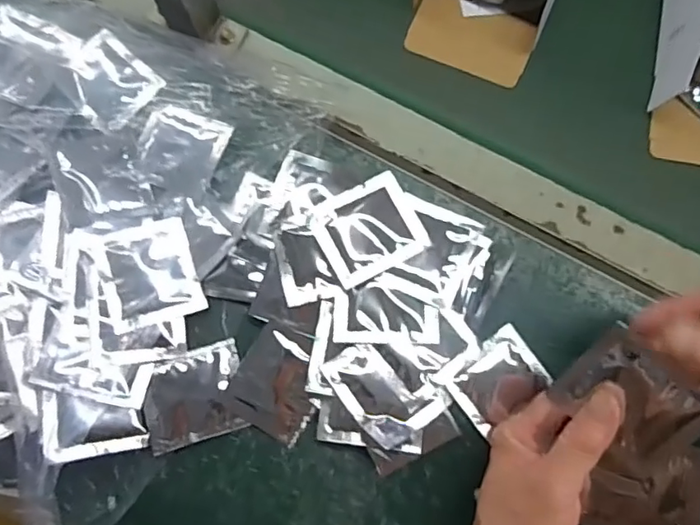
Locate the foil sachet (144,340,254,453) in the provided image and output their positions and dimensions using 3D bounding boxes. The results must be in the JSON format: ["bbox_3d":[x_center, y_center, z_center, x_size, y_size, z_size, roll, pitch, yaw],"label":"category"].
[{"bbox_3d":[-0.110,0.095,0.383,0.071,0.012,0.059,-17,76,-2],"label":"foil sachet"}]

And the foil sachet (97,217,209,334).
[{"bbox_3d":[-0.144,0.008,0.392,0.063,0.007,0.069,-17,83,-18],"label":"foil sachet"}]

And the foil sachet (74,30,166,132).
[{"bbox_3d":[-0.192,-0.143,0.432,0.068,0.011,0.060,40,81,10],"label":"foil sachet"}]

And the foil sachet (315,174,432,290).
[{"bbox_3d":[0.013,-0.023,0.383,0.069,0.006,0.061,-27,77,-9],"label":"foil sachet"}]

